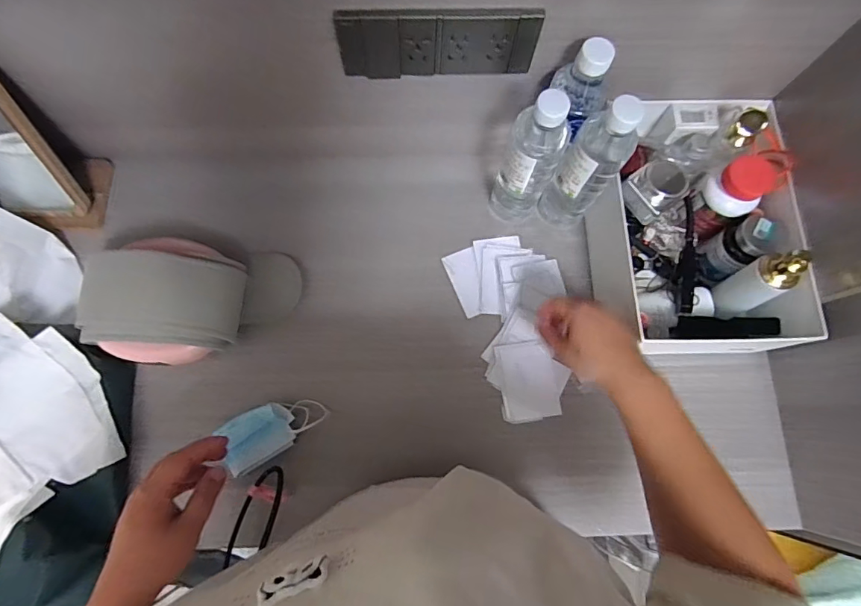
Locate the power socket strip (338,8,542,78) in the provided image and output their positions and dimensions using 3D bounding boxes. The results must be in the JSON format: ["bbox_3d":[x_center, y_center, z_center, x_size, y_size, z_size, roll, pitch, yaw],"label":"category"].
[{"bbox_3d":[0.009,-0.259,0.467,0.192,0.074,0.016,-3,76,-2],"label":"power socket strip"}]

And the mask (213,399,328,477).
[{"bbox_3d":[-0.190,0.148,0.553,0.118,0.019,0.062,-31,100,-8],"label":"mask"}]

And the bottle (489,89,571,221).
[{"bbox_3d":[0.114,-0.158,0.542,0.062,0.208,0.054,26,77,5],"label":"bottle"}]

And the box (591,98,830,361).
[{"bbox_3d":[0.316,-0.091,0.574,0.205,0.125,0.296,-3,76,-2],"label":"box"}]

